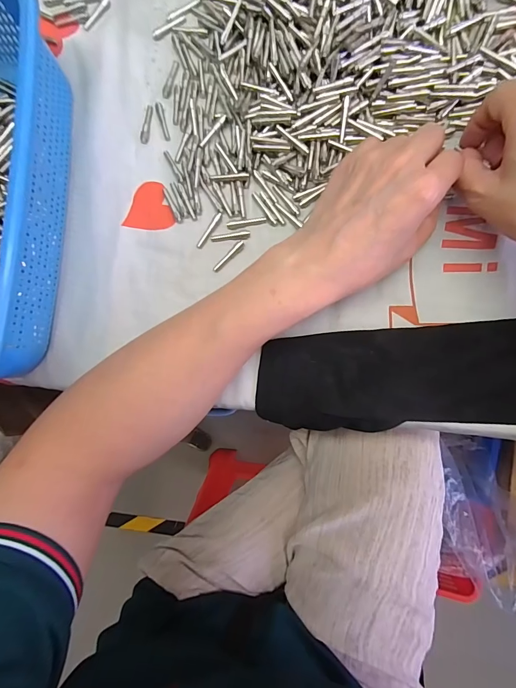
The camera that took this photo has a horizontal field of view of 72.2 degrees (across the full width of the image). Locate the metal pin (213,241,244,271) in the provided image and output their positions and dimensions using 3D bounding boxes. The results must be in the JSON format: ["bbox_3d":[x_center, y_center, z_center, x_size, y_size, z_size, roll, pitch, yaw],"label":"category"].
[{"bbox_3d":[-0.022,-0.065,0.261,0.029,0.004,0.005,-44,84,3],"label":"metal pin"}]

